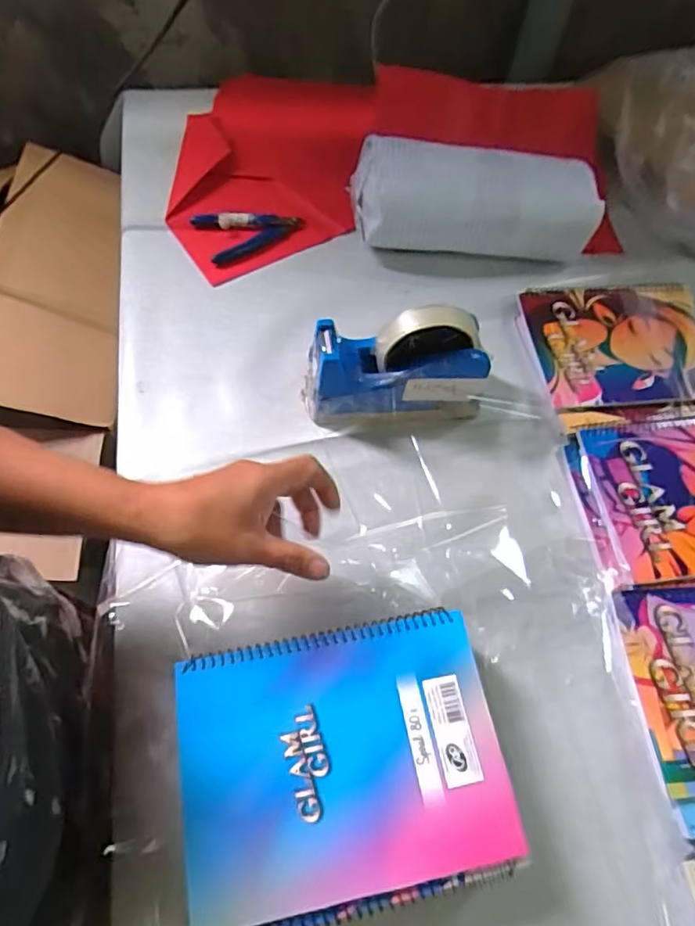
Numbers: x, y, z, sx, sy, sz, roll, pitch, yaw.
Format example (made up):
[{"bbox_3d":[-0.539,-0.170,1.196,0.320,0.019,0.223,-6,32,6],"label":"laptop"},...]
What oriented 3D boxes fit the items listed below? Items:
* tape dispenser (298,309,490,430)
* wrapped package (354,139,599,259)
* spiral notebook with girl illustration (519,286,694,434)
[{"bbox_3d":[0.043,-0.087,0.501,0.160,0.105,0.059,-4,63,-4],"label":"tape dispenser"},{"bbox_3d":[0.137,-0.291,0.622,0.255,0.078,0.089,1,63,-1],"label":"wrapped package"},{"bbox_3d":[0.291,-0.114,0.578,0.195,0.012,0.165,-6,63,-5],"label":"spiral notebook with girl illustration"}]

